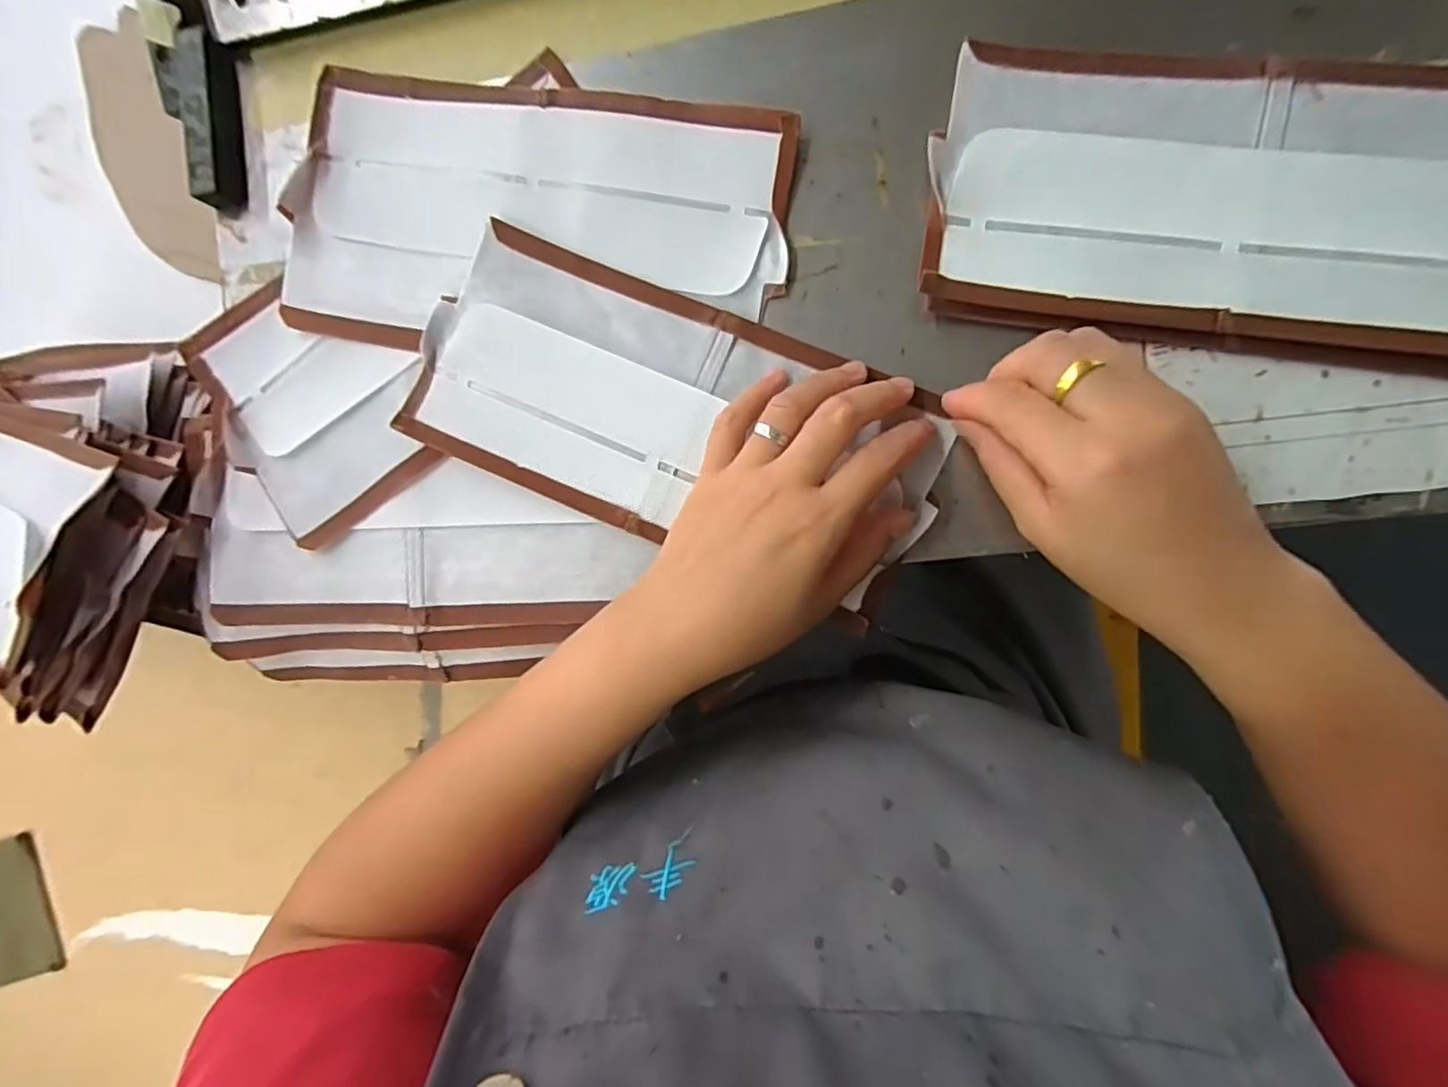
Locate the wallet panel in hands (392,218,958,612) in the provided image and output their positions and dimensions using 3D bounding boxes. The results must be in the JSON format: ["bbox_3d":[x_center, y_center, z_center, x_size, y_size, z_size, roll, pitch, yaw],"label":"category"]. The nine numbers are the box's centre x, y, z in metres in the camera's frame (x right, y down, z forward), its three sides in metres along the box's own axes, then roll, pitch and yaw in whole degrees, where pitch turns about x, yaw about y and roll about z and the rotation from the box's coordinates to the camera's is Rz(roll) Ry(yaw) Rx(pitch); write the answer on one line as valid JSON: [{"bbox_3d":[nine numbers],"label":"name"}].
[{"bbox_3d":[-0.023,-0.055,0.280,0.230,0.010,0.101,23,94,7],"label":"wallet panel in hands"}]

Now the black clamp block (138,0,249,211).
[{"bbox_3d":[-0.251,-0.215,0.304,0.034,0.018,0.101,-5,91,8],"label":"black clamp block"}]

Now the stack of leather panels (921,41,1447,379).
[{"bbox_3d":[0.201,-0.131,0.247,0.231,0.011,0.106,10,93,7],"label":"stack of leather panels"}]

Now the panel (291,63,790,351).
[{"bbox_3d":[-0.089,-0.143,0.287,0.230,0.007,0.118,11,93,7],"label":"panel"}]

